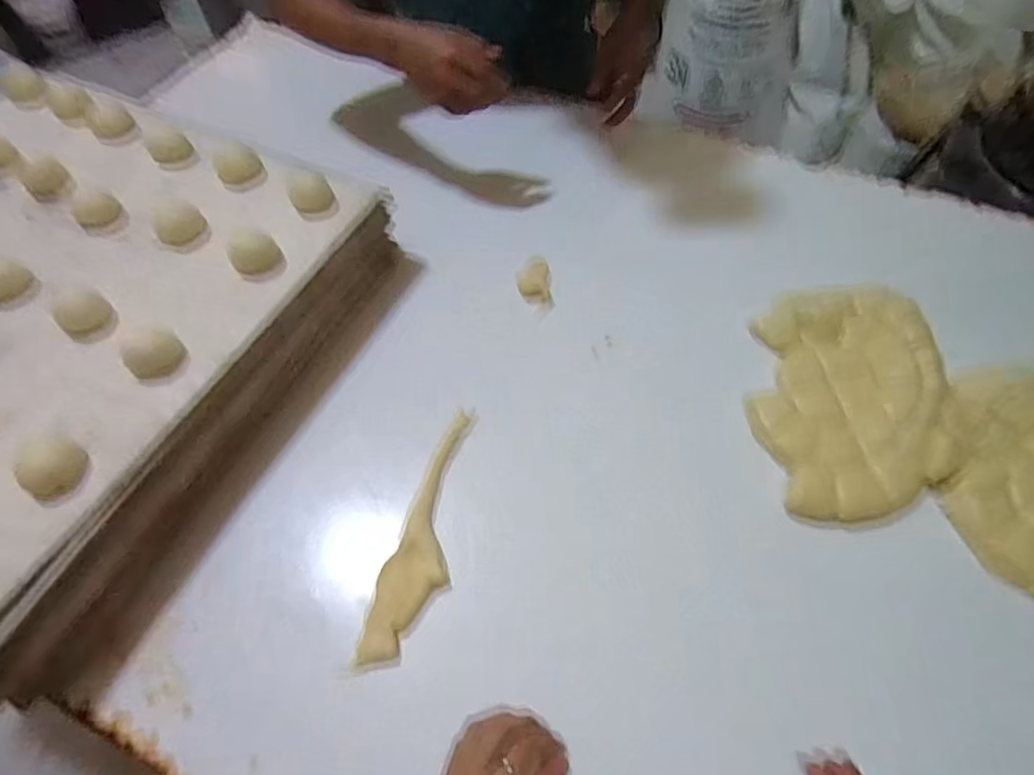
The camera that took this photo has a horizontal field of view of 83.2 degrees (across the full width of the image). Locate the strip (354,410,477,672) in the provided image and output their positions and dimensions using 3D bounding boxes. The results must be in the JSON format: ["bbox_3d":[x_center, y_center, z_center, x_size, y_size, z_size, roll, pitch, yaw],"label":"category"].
[{"bbox_3d":[-0.081,0.136,0.567,0.054,0.017,0.256,14,59,10],"label":"strip"}]

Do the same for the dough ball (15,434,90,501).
[{"bbox_3d":[-0.376,0.061,0.468,0.041,0.026,0.047,25,61,16],"label":"dough ball"}]

